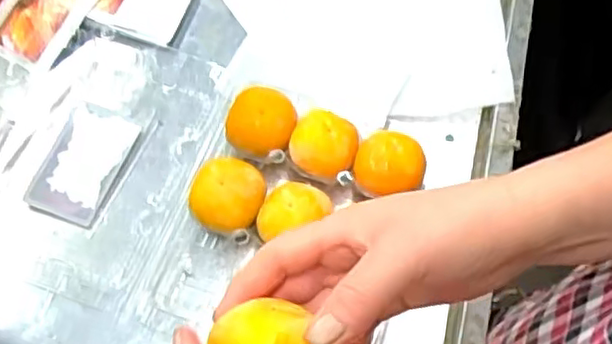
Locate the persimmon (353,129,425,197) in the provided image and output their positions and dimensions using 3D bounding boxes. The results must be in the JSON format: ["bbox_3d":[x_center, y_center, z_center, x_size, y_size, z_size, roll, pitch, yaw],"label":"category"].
[{"bbox_3d":[0.063,-0.004,0.514,0.056,0.047,0.047,-4,66,-6],"label":"persimmon"}]

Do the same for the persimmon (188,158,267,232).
[{"bbox_3d":[-0.059,0.021,0.498,0.055,0.044,0.057,15,64,4],"label":"persimmon"}]

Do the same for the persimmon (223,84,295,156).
[{"bbox_3d":[-0.035,-0.038,0.529,0.052,0.037,0.051,15,66,3],"label":"persimmon"}]

